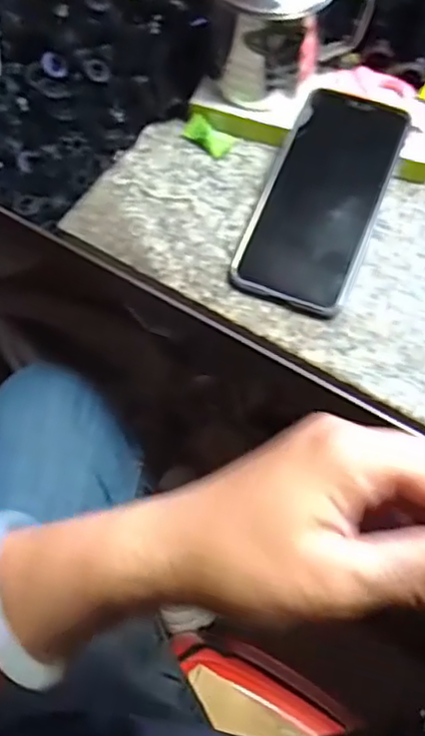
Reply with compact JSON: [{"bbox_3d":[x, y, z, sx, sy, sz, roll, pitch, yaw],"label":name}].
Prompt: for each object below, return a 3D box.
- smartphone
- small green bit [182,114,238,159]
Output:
[{"bbox_3d":[0.072,-0.114,0.425,0.075,0.014,0.160,20,78,14],"label":"smartphone"},{"bbox_3d":[-0.003,-0.166,0.462,0.036,0.012,0.018,30,69,15],"label":"small green bit"}]

